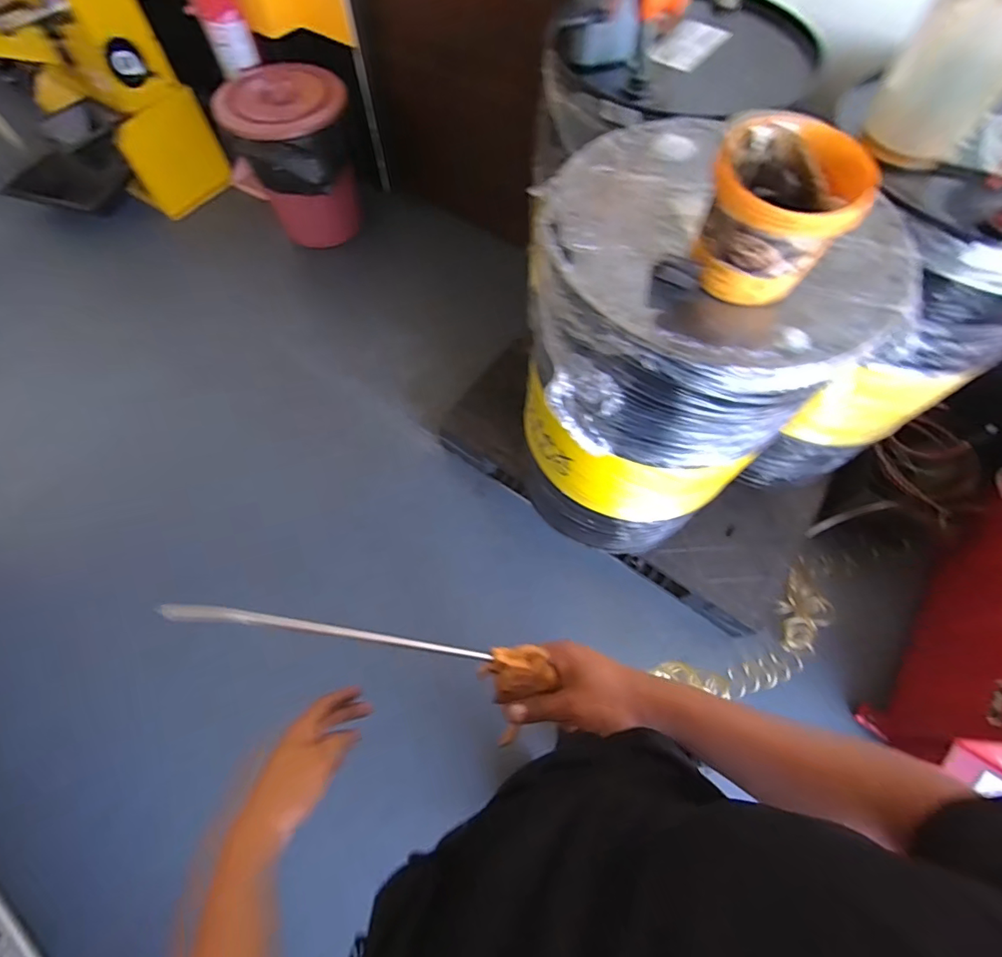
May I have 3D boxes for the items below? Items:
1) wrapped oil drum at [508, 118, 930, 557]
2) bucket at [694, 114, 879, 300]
[{"bbox_3d":[0.342,-0.222,1.057,0.553,0.754,0.523,3,65,0],"label":"wrapped oil drum"},{"bbox_3d":[0.379,-0.367,0.637,0.180,0.141,0.203,42,71,17],"label":"bucket"}]

